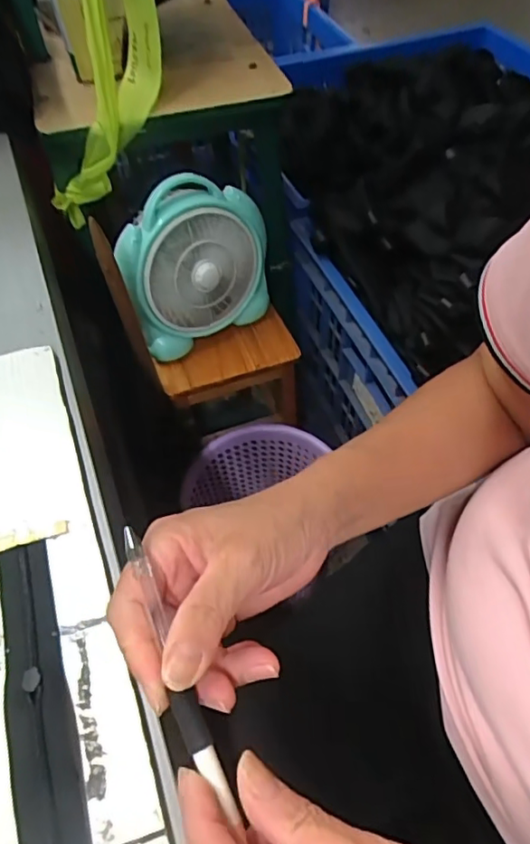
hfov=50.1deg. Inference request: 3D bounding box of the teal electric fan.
[{"bbox_3d":[-0.100,-0.237,0.855,0.235,0.226,0.086,-25,56,-16],"label":"teal electric fan"}]

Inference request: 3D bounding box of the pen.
[{"bbox_3d":[-0.040,0.106,0.249,0.012,0.012,0.125,-19,68,-14],"label":"pen"}]

